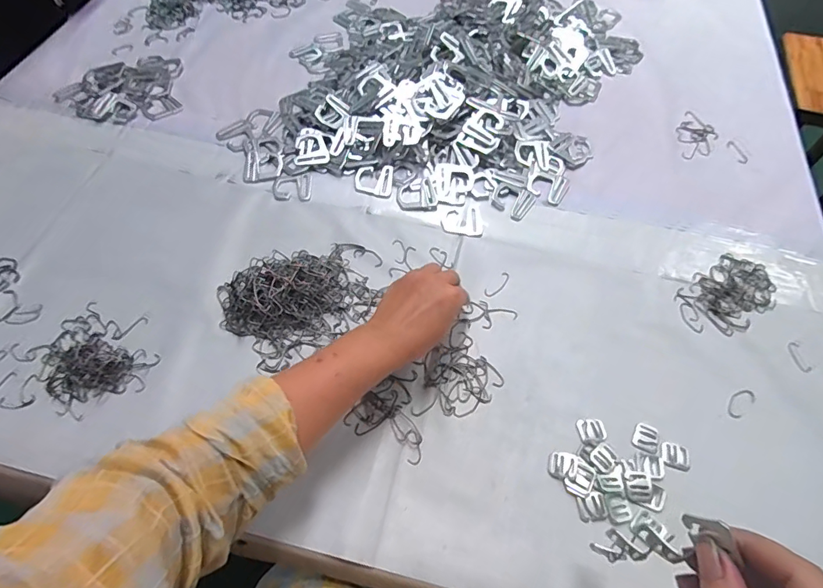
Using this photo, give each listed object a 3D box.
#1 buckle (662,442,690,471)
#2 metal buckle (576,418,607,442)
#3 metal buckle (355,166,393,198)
[{"bbox_3d":[0.258,0.157,0.440,0.026,0.004,0.024,14,61,6],"label":"buckle"},{"bbox_3d":[0.180,0.135,0.452,0.027,0.004,0.022,-5,61,-4],"label":"metal buckle"},{"bbox_3d":[-0.051,-0.155,0.616,0.051,0.008,0.047,4,61,1],"label":"metal buckle"}]

